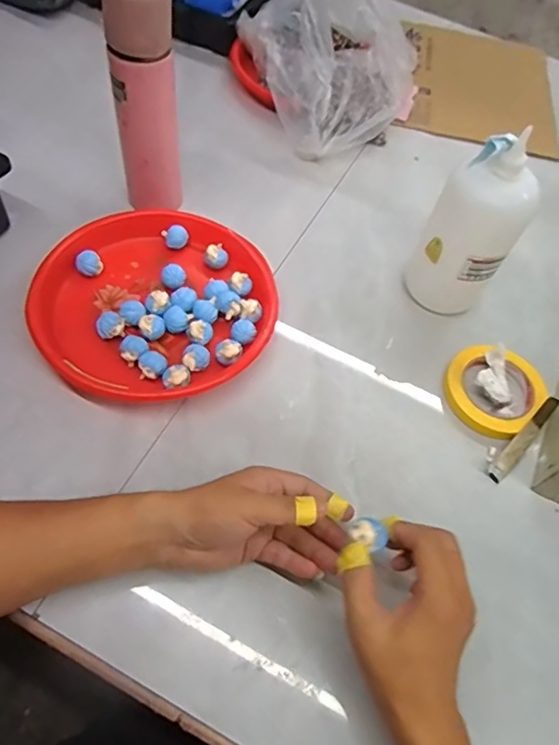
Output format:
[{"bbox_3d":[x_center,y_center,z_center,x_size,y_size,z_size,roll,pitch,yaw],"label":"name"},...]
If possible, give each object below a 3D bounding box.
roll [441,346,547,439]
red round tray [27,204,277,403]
[{"bbox_3d":[0.233,0.015,0.569,0.098,0.021,0.103,2,63,-3],"label":"roll"},{"bbox_3d":[-0.132,-0.081,0.574,0.247,0.029,0.245,2,63,-3],"label":"red round tray"}]

